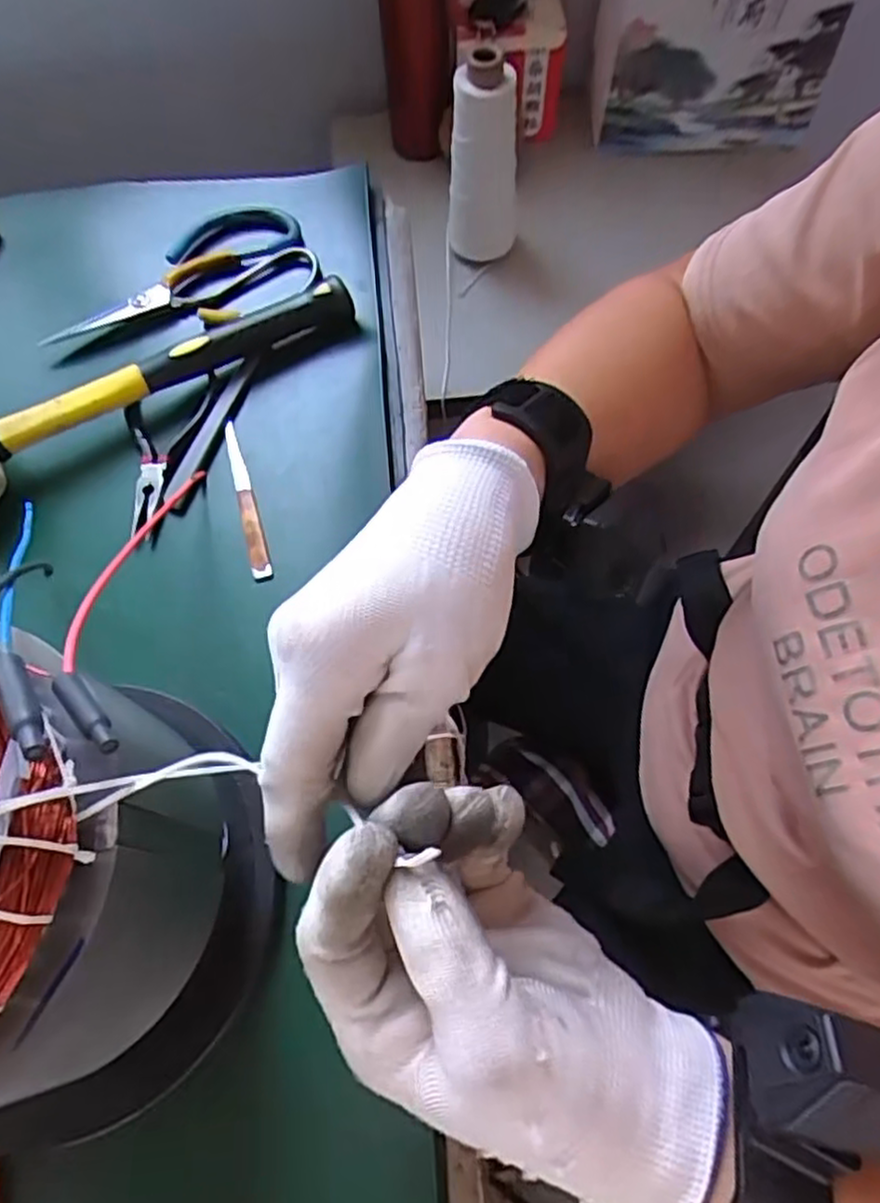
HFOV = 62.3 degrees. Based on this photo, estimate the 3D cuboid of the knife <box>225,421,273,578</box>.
[{"bbox_3d":[-0.115,-0.062,0.430,0.011,0.005,0.109,-17,66,-5],"label":"knife"}]

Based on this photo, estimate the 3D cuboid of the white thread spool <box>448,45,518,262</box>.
[{"bbox_3d":[0.043,-0.396,0.654,0.063,0.162,0.062,-1,66,2],"label":"white thread spool"}]

